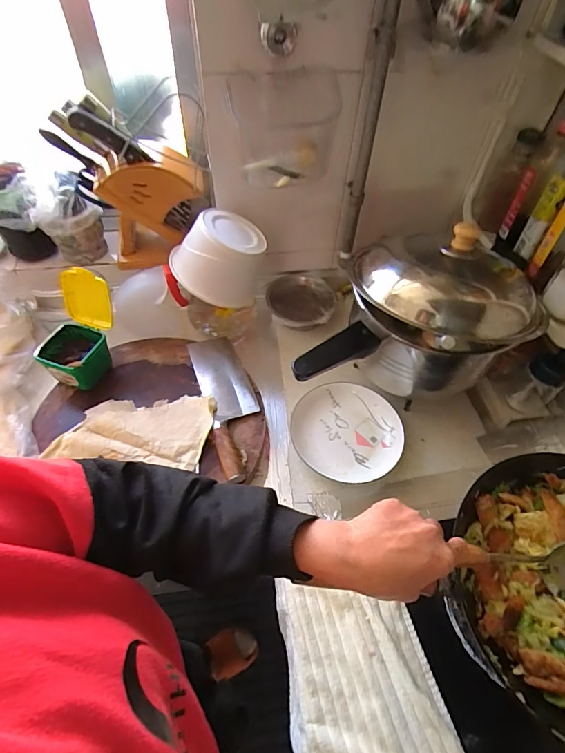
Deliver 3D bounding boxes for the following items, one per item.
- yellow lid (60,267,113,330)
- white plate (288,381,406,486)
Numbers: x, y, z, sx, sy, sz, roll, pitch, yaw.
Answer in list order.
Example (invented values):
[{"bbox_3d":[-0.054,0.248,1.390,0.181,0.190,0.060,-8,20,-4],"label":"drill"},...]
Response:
[{"bbox_3d":[-0.347,-0.138,0.708,0.090,0.103,0.009,17,33,0],"label":"yellow lid"},{"bbox_3d":[0.118,0.099,0.722,0.191,0.026,0.188,-14,56,-12],"label":"white plate"}]

